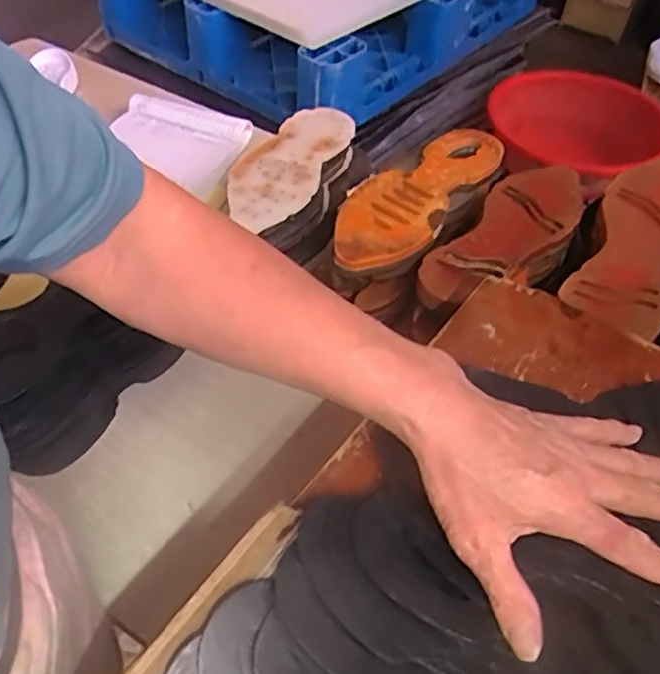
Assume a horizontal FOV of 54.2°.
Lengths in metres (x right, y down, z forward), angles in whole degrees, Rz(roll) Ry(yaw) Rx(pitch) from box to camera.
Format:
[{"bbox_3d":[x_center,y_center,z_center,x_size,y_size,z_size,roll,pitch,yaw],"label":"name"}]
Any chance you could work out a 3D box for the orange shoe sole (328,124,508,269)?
[{"bbox_3d":[0.095,-0.164,0.713,0.101,0.017,0.295,27,53,20],"label":"orange shoe sole"}]

